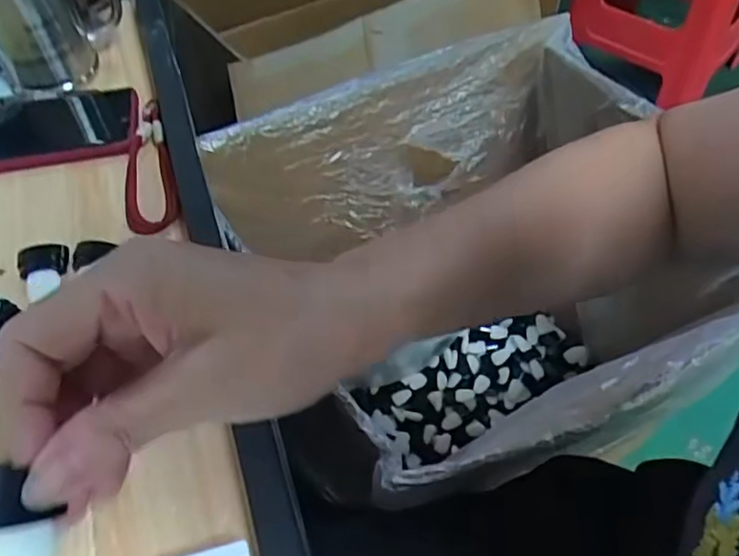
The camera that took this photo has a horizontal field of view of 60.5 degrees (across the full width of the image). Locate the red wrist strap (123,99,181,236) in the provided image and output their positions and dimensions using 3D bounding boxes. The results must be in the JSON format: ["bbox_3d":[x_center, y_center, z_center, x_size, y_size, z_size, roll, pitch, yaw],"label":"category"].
[{"bbox_3d":[-0.182,-0.096,0.510,0.041,0.011,0.154,-15,54,-12],"label":"red wrist strap"}]

